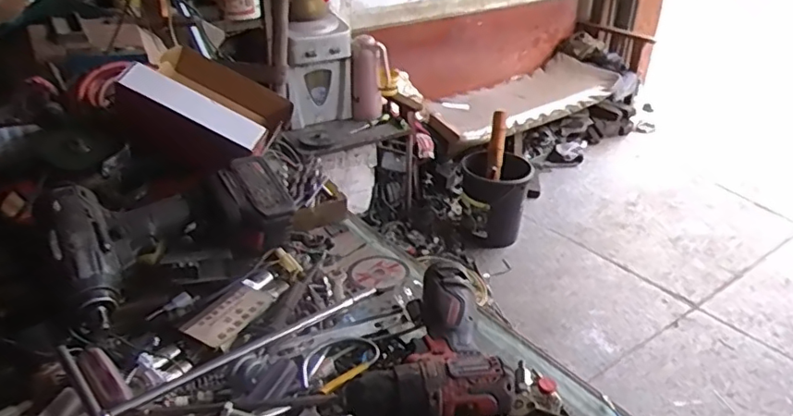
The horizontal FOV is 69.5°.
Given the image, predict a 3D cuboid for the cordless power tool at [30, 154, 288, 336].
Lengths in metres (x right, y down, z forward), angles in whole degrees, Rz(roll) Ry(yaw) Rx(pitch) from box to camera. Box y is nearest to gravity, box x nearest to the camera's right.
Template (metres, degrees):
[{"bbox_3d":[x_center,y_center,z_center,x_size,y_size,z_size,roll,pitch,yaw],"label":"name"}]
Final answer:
[{"bbox_3d":[-0.261,0.018,0.665,0.265,0.084,0.162,-26,39,-36],"label":"cordless power tool"}]

